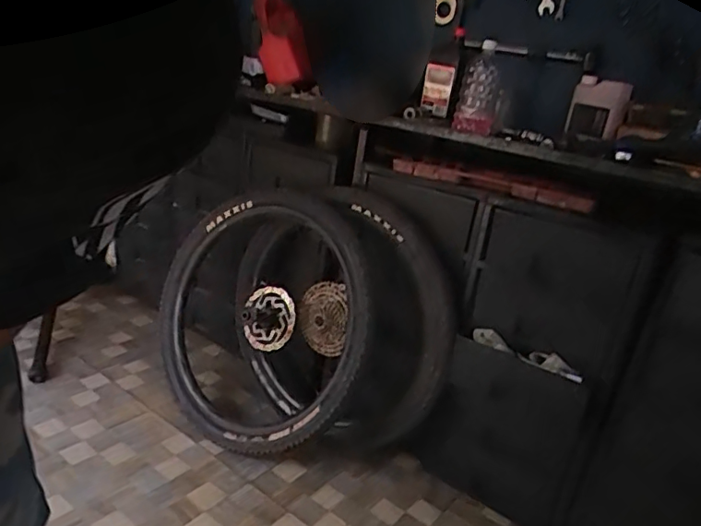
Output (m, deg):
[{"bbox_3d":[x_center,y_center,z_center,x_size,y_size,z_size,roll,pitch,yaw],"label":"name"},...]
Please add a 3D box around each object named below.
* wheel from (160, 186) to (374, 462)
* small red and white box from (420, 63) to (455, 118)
[{"bbox_3d":[-0.254,0.149,1.485,0.685,0.703,0.115,46,14,26],"label":"wheel"},{"bbox_3d":[0.240,-0.487,1.558,0.018,0.140,0.103,2,15,-46],"label":"small red and white box"}]

